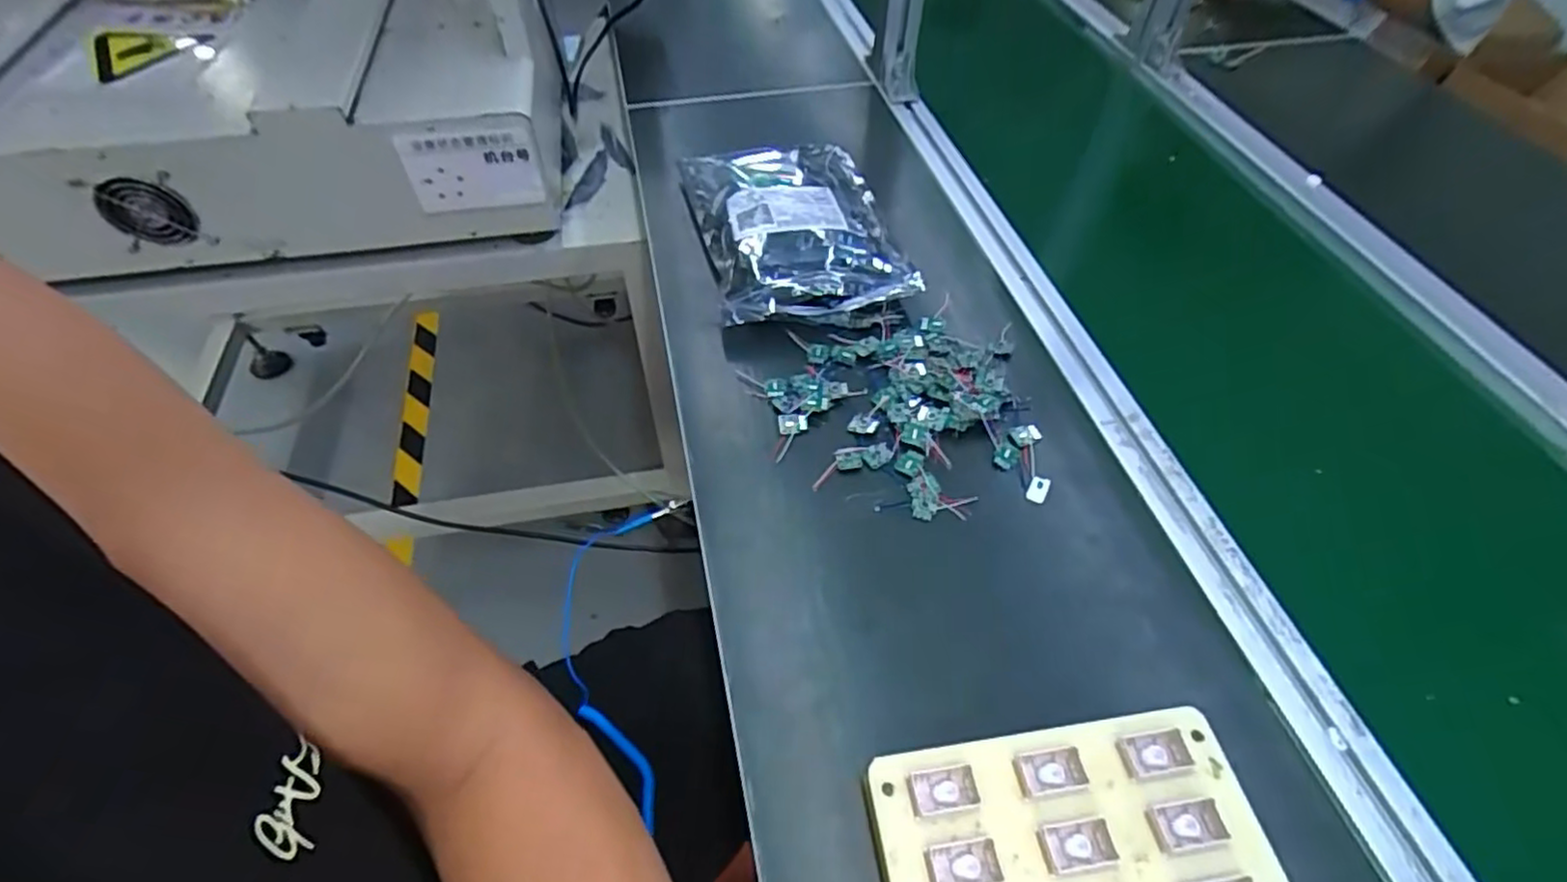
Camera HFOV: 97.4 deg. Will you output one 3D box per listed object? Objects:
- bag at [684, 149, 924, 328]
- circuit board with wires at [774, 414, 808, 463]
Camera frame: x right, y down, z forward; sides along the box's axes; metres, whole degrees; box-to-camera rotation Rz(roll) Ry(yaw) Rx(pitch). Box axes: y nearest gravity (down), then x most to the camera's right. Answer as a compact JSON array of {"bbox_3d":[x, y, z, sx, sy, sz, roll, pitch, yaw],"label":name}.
[{"bbox_3d":[0.007,-0.207,0.627,0.166,0.036,0.250,-11,53,-9],"label":"bag"},{"bbox_3d":[0.005,-0.003,0.496,0.021,0.004,0.040,4,52,2],"label":"circuit board with wires"}]

